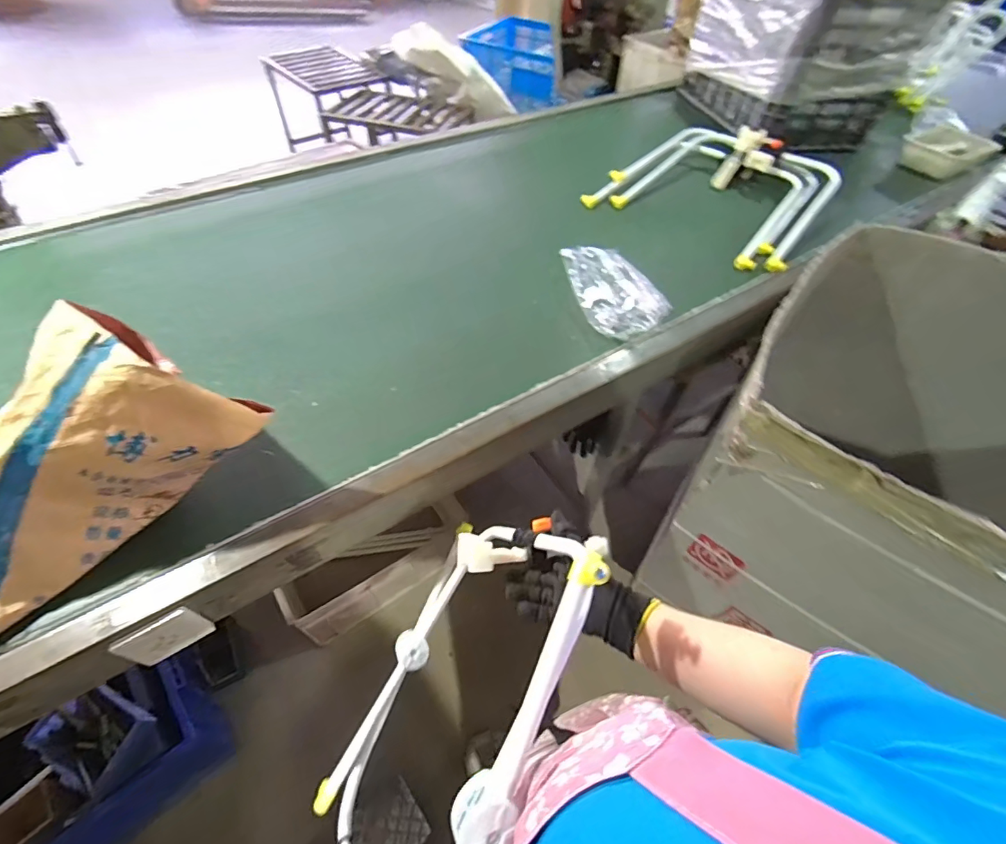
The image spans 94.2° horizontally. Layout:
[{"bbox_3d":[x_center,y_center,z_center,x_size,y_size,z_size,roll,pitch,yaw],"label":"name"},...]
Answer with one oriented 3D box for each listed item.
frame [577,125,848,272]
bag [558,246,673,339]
[{"bbox_3d":[0.615,-0.657,1.336,0.552,0.160,0.579,36,59,23],"label":"frame"},{"bbox_3d":[0.237,-0.293,1.012,0.172,0.051,0.270,-13,54,-12],"label":"bag"}]

